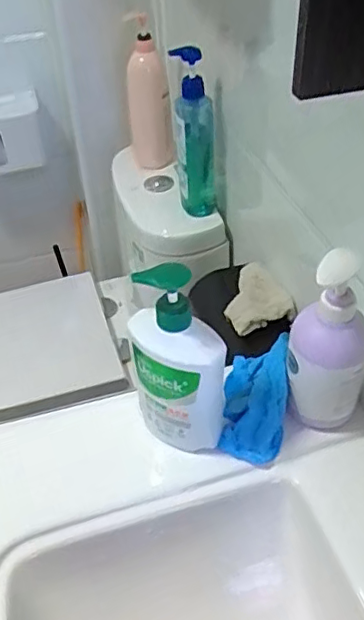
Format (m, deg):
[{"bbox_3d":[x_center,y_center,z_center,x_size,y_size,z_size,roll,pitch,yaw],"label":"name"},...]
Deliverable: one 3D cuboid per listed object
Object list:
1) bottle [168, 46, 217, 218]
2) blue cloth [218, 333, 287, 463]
[{"bbox_3d":[0.021,-0.280,0.984,0.072,0.265,0.073,4,43,7],"label":"bottle"},{"bbox_3d":[0.075,0.092,0.608,0.063,0.067,0.107,5,43,8],"label":"blue cloth"}]

